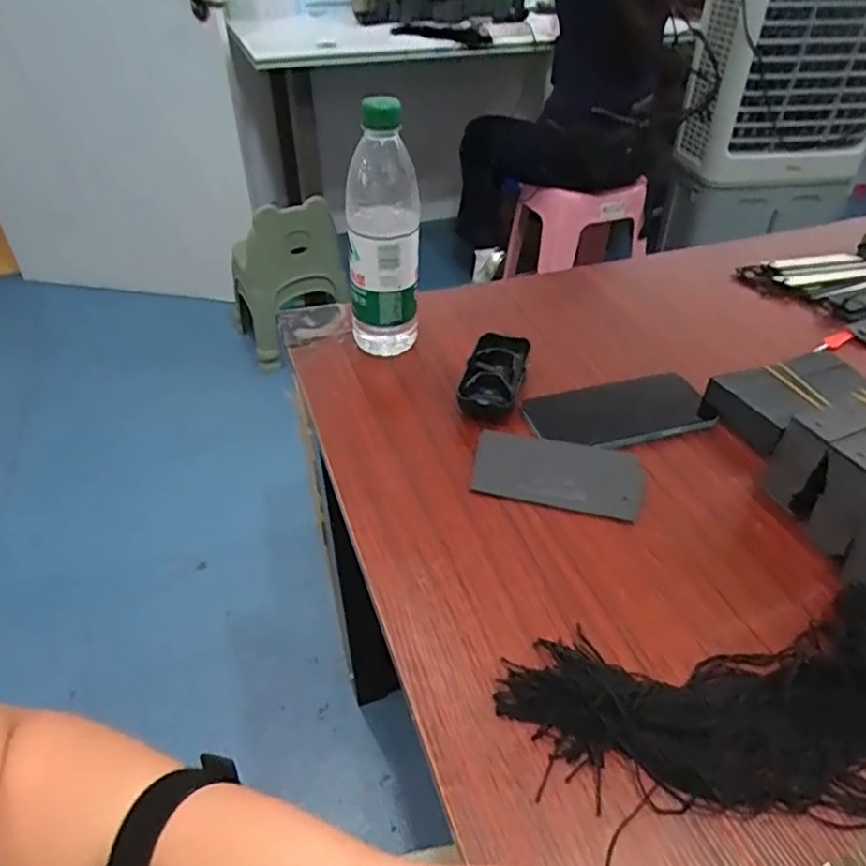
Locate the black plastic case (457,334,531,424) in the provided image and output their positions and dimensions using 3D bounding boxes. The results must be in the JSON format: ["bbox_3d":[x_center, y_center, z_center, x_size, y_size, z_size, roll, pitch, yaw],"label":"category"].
[{"bbox_3d":[0.056,-0.051,0.581,0.049,0.025,0.112,13,42,14],"label":"black plastic case"}]

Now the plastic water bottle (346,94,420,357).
[{"bbox_3d":[-0.046,-0.175,0.571,0.065,0.220,0.057,-5,41,-7],"label":"plastic water bottle"}]

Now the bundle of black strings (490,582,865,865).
[{"bbox_3d":[0.175,0.149,0.356,0.256,0.021,0.129,-9,41,-11],"label":"bundle of black strings"}]

